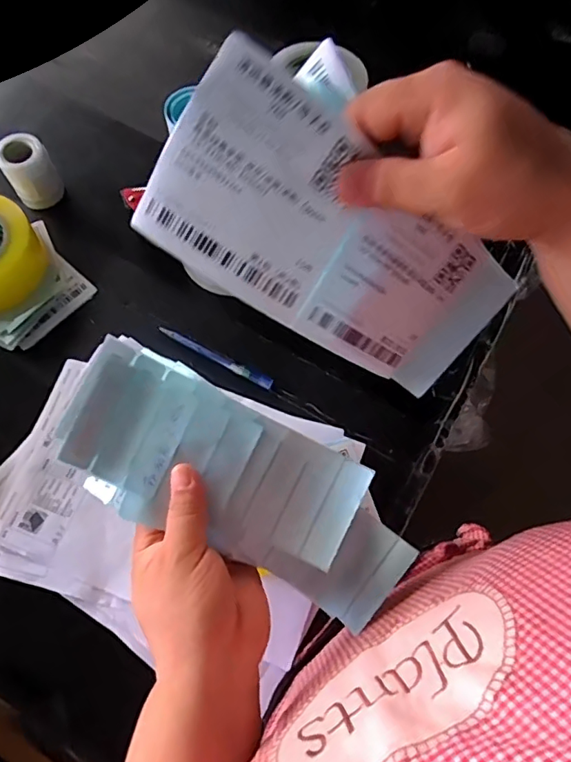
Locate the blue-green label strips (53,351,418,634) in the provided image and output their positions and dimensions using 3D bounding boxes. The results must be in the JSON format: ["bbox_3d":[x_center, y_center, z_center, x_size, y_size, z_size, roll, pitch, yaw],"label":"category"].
[{"bbox_3d":[-0.024,0.074,0.338,0.241,0.053,0.091,34,69,-9],"label":"blue-green label strips"}]

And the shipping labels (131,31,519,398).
[{"bbox_3d":[0.039,-0.071,0.289,0.222,0.022,0.100,26,104,-31],"label":"shipping labels"}]

